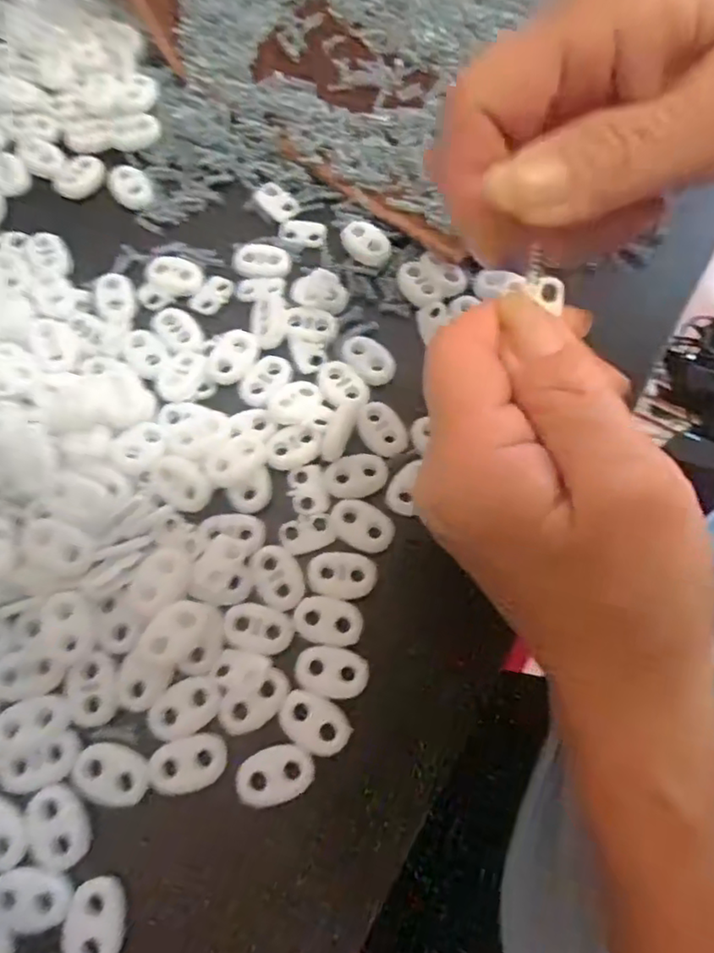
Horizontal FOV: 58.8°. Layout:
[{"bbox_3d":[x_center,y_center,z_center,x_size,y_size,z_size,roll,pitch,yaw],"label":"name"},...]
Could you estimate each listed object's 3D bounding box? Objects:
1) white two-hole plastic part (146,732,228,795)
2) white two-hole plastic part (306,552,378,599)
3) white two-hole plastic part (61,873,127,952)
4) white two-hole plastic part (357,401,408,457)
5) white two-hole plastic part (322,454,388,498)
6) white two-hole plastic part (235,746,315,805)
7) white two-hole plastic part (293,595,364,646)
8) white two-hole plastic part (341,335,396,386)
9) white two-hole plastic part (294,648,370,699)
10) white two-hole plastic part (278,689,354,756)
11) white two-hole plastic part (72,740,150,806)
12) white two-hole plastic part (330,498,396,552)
[{"bbox_3d":[-0.051,0.085,0.188,0.023,0.004,0.015,-15,70,-9],"label":"white two-hole plastic part"},{"bbox_3d":[-0.005,0.033,0.211,0.023,0.004,0.015,3,69,-2],"label":"white two-hole plastic part"},{"bbox_3d":[-0.072,0.122,0.173,0.016,0.004,0.022,7,69,0],"label":"white two-hole plastic part"},{"bbox_3d":[0.009,-0.018,0.230,0.015,0.004,0.023,-26,72,-12],"label":"white two-hole plastic part"},{"bbox_3d":[0.000,-0.001,0.224,0.023,0.004,0.015,-15,70,-9],"label":"white two-hole plastic part"},{"bbox_3d":[-0.024,0.088,0.188,0.023,0.004,0.015,-15,70,-9],"label":"white two-hole plastic part"},{"bbox_3d":[-0.009,0.046,0.205,0.022,0.004,0.015,14,69,3],"label":"white two-hole plastic part"},{"bbox_3d":[0.004,-0.046,0.243,0.024,0.004,0.015,43,73,13],"label":"white two-hole plastic part"},{"bbox_3d":[-0.008,0.061,0.199,0.023,0.004,0.014,15,69,3],"label":"white two-hole plastic part"},{"bbox_3d":[-0.013,0.075,0.194,0.022,0.004,0.015,30,70,9],"label":"white two-hole plastic part"},{"bbox_3d":[-0.073,0.088,0.187,0.022,0.004,0.015,18,69,4],"label":"white two-hole plastic part"},{"bbox_3d":[0.002,0.017,0.218,0.023,0.004,0.015,21,69,5],"label":"white two-hole plastic part"}]

